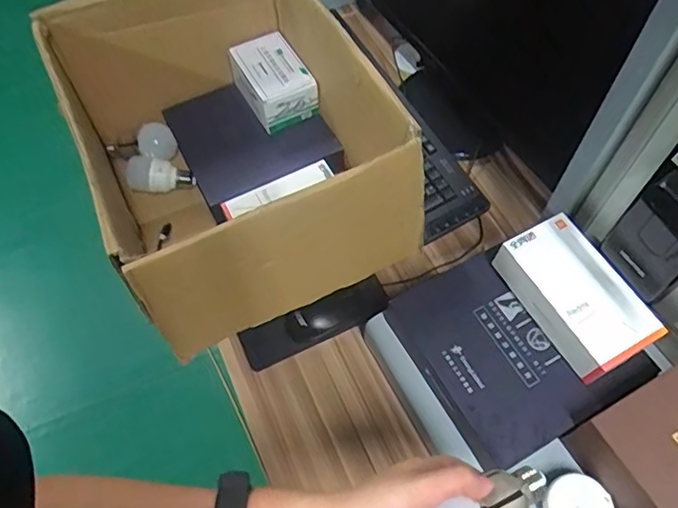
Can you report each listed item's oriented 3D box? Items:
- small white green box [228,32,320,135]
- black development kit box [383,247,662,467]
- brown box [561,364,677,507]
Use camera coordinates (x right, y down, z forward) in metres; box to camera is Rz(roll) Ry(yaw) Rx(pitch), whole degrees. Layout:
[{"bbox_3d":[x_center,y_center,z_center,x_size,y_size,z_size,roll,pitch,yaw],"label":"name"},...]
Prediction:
[{"bbox_3d":[-0.095,-0.246,0.784,0.089,0.065,0.126,-24,60,-12],"label":"small white green box"},{"bbox_3d":[0.180,0.092,0.582,0.191,0.032,0.199,-25,60,-12],"label":"black development kit box"},{"bbox_3d":[0.294,0.185,0.505,0.123,0.076,0.120,-26,61,-13],"label":"brown box"}]

